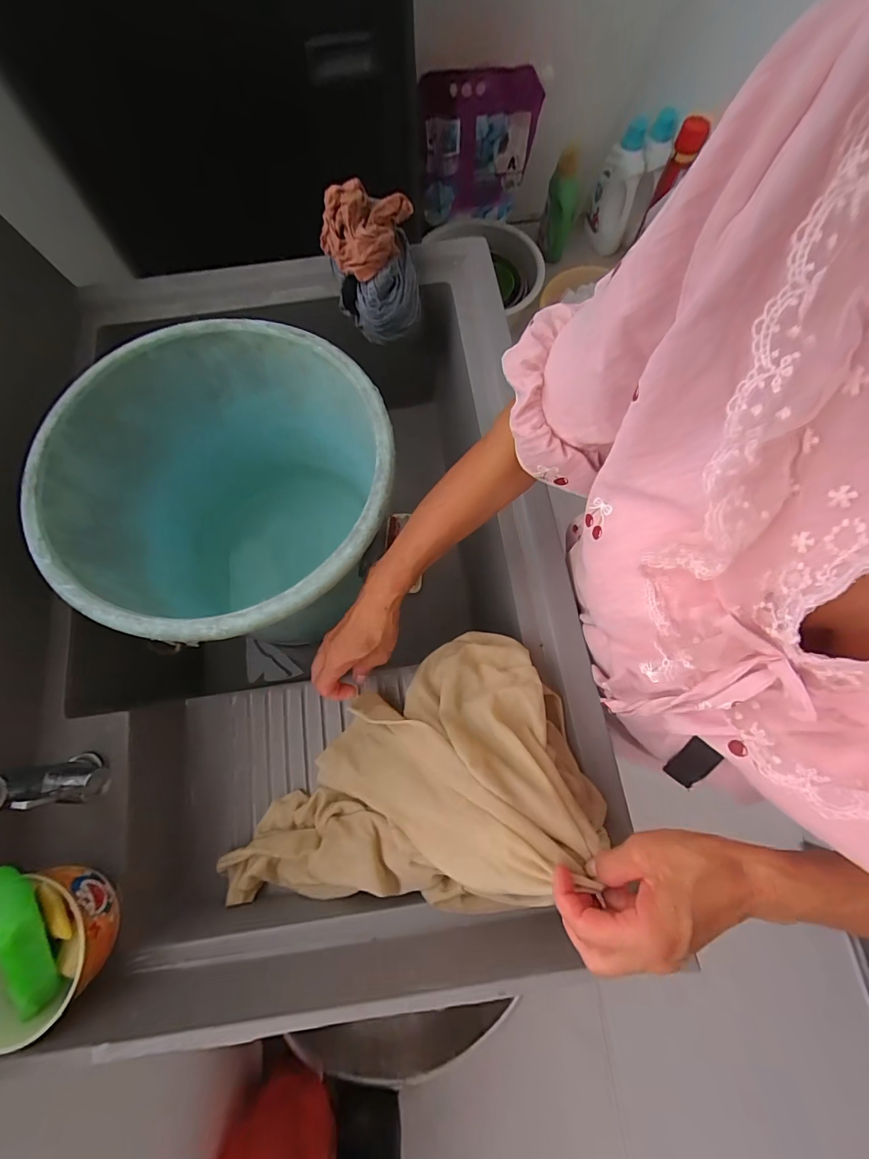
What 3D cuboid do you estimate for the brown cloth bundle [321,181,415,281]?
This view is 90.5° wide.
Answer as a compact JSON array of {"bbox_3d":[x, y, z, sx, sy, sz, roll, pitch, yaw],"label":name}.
[{"bbox_3d":[-0.082,-0.412,0.499,0.077,0.056,0.102,30,75,9],"label":"brown cloth bundle"}]

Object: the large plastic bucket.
[{"bbox_3d":[-0.209,-0.062,0.549,0.324,0.335,0.320,0,73,0],"label":"large plastic bucket"}]

